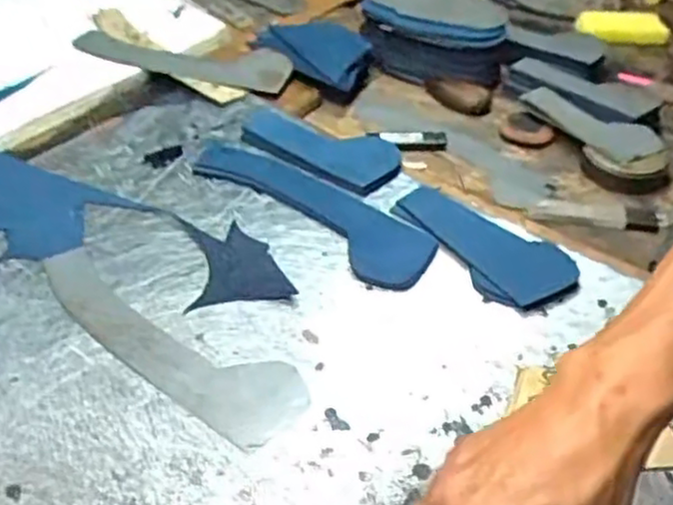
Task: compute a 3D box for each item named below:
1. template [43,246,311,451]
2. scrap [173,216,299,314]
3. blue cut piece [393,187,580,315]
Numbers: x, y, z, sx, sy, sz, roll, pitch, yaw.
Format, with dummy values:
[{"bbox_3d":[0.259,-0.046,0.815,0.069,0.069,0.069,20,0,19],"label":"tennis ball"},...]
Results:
[{"bbox_3d":[-0.123,0.056,0.490,0.228,0.005,0.061,29,50,21],"label":"template"},{"bbox_3d":[-0.078,0.003,0.549,0.077,0.009,0.095,-4,46,-10],"label":"scrap"},{"bbox_3d":[0.113,-0.009,0.564,0.070,0.012,0.157,-30,55,-31],"label":"blue cut piece"}]

